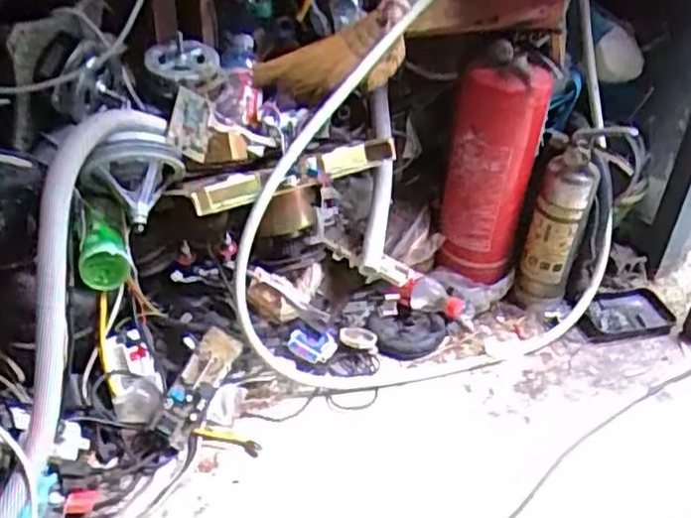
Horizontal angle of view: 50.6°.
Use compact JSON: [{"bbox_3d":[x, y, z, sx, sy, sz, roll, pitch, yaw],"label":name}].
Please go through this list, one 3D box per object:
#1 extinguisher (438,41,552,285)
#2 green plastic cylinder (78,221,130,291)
[{"bbox_3d":[0.246,-0.152,1.250,0.142,0.381,0.142,10,36,10],"label":"extinguisher"},{"bbox_3d":[-0.340,-0.002,1.034,0.065,0.066,0.073,-7,37,-14],"label":"green plastic cylinder"}]

